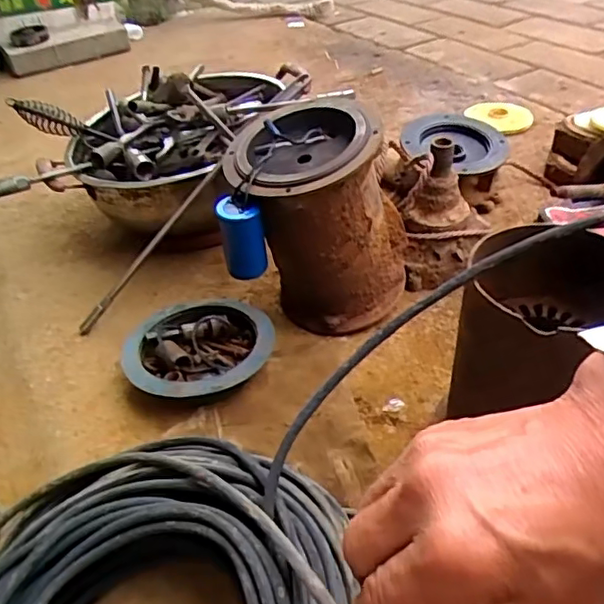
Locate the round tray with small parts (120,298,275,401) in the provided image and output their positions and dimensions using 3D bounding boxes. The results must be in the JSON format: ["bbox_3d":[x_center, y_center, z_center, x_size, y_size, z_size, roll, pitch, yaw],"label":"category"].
[{"bbox_3d":[-0.104,0.052,0.620,0.148,0.044,0.148,-4,40,3],"label":"round tray with small parts"}]

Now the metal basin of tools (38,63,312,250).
[{"bbox_3d":[-0.159,-0.208,0.824,0.324,0.200,0.317,-4,40,3],"label":"metal basin of tools"}]

